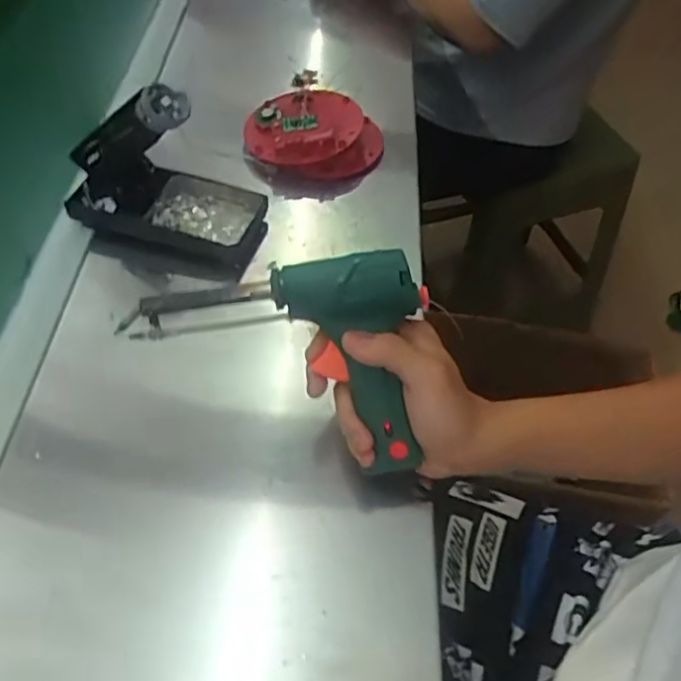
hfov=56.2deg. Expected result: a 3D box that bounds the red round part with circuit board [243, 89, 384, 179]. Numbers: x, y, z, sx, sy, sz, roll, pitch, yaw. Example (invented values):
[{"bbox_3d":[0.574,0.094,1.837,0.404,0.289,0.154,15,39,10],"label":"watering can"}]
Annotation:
[{"bbox_3d":[-0.028,-0.215,0.662,0.137,0.053,0.120,-14,54,-14],"label":"red round part with circuit board"}]

